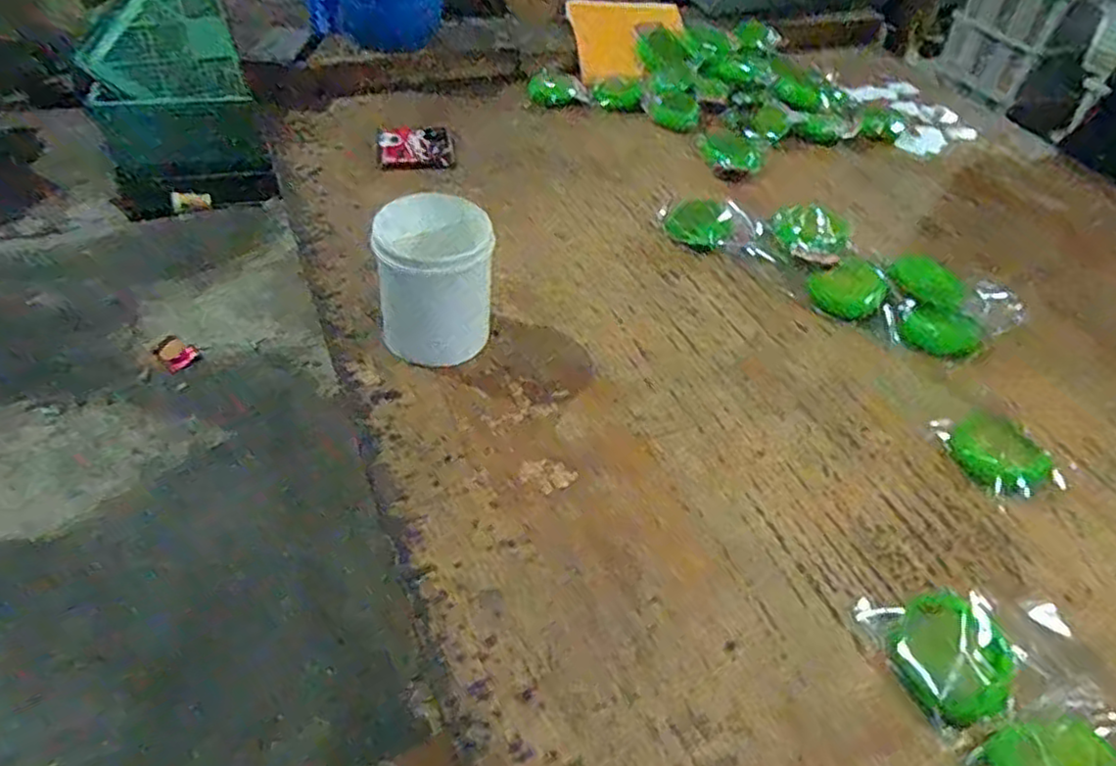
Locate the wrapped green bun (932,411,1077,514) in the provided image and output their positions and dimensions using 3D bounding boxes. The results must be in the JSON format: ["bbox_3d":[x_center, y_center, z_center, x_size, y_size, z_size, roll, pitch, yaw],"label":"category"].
[{"bbox_3d":[0.423,0.064,0.663,0.108,0.015,0.095,-13,49,-19],"label":"wrapped green bun"}]

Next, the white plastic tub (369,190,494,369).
[{"bbox_3d":[-0.117,-0.094,0.666,0.103,0.136,0.093,-8,47,-15],"label":"white plastic tub"}]

